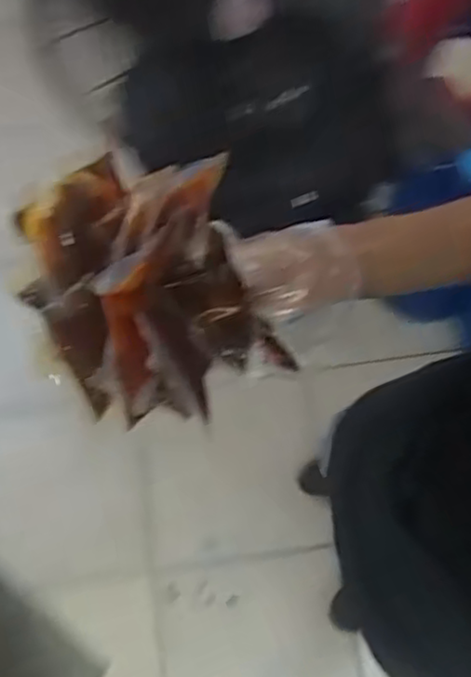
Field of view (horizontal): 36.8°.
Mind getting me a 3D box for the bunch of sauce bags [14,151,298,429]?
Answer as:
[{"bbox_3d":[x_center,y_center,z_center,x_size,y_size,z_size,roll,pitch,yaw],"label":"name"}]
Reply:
[{"bbox_3d":[-0.052,-0.035,0.422,0.133,0.115,0.140,1,65,-3],"label":"bunch of sauce bags"}]

